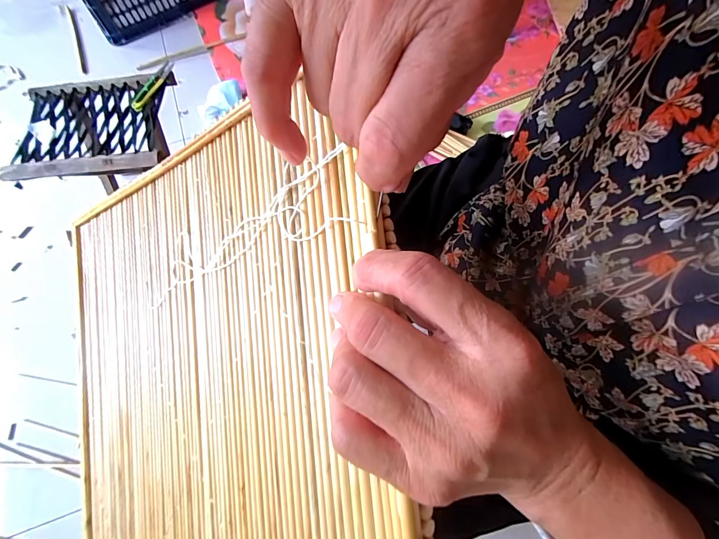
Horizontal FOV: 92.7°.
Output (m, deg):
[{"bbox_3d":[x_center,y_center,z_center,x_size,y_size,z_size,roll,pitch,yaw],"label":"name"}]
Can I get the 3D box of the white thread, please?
[{"bbox_3d":[-0.091,-0.017,0.245,0.218,0.014,0.052,-20,63,33],"label":"white thread"}]

